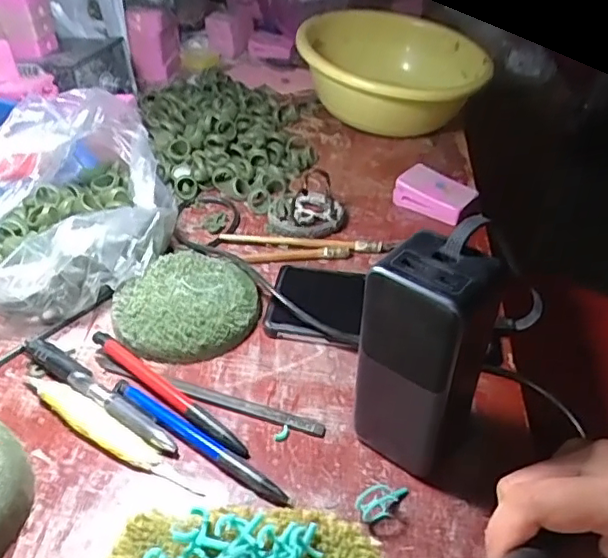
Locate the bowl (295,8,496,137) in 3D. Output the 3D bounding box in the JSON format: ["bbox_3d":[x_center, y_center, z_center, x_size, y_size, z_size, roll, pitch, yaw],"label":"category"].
[{"bbox_3d":[0.119,-0.270,0.758,0.227,0.105,0.280,11,40,12],"label":"bowl"}]

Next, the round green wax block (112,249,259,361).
[{"bbox_3d":[-0.088,0.020,0.441,0.097,0.023,0.102,1,39,-1],"label":"round green wax block"}]

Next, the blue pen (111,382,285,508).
[{"bbox_3d":[-0.066,0.096,0.354,0.138,0.007,0.010,26,45,27],"label":"blue pen"}]

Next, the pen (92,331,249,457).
[{"bbox_3d":[-0.089,0.072,0.381,0.142,0.011,0.011,28,46,29],"label":"pen"}]

